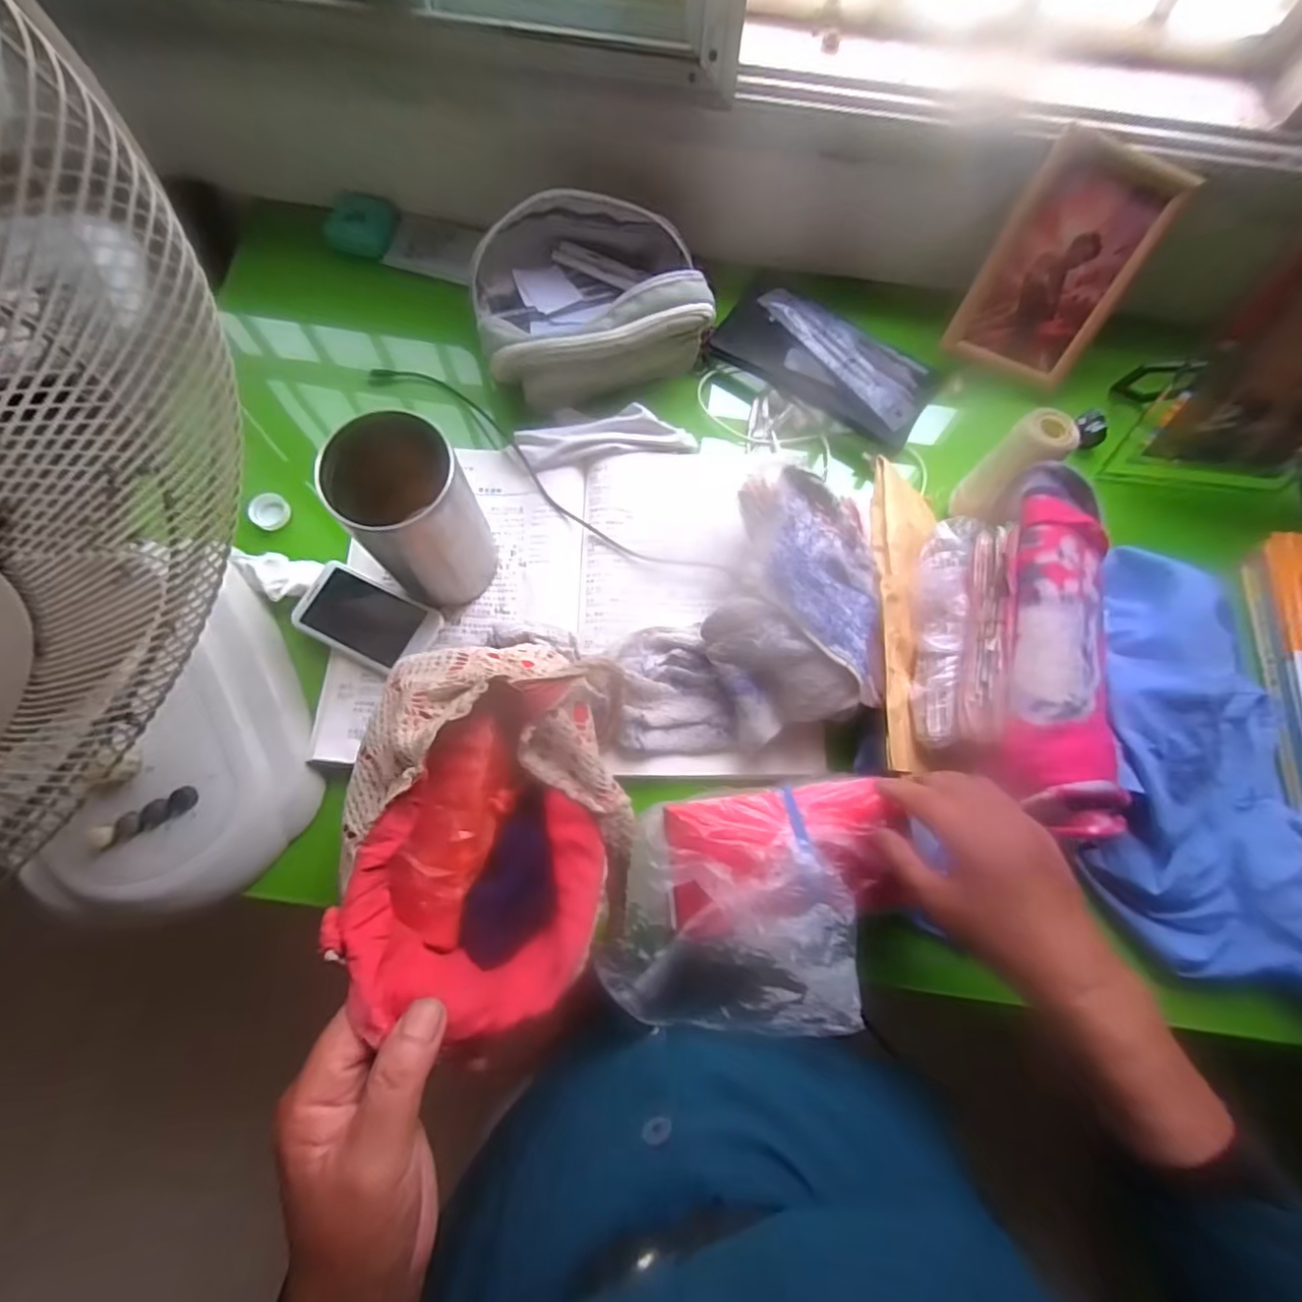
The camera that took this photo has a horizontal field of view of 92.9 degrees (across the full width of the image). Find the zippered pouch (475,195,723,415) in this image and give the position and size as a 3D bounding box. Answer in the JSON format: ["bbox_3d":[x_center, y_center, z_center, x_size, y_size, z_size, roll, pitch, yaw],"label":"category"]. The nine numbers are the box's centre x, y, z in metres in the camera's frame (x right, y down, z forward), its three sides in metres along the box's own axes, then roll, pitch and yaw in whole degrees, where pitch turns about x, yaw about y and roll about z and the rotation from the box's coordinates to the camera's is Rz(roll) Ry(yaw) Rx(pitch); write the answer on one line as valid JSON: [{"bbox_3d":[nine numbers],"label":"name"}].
[{"bbox_3d":[-0.058,-0.333,0.578,0.203,0.066,0.163,-16,76,-6],"label":"zippered pouch"}]

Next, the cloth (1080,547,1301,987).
[{"bbox_3d":[0.446,0.083,0.480,0.208,0.112,0.319,6,75,0],"label":"cloth"}]

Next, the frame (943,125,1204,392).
[{"bbox_3d":[0.386,-0.359,0.581,0.134,0.182,0.013,20,32,-5],"label":"frame"}]

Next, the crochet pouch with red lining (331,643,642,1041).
[{"bbox_3d":[-0.091,0.086,0.328,0.153,0.096,0.182,1,75,-1],"label":"crochet pouch with red lining"}]

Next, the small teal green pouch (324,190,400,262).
[{"bbox_3d":[-0.304,-0.448,0.644,0.061,0.031,0.066,10,75,1],"label":"small teal green pouch"}]

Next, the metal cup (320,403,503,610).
[{"bbox_3d":[-0.173,-0.099,0.467,0.084,0.148,0.082,0,75,-1],"label":"metal cup"}]

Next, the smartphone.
[{"bbox_3d":[-0.235,-0.026,0.514,0.116,0.014,0.066,27,76,6],"label":"smartphone"}]

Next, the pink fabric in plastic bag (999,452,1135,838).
[{"bbox_3d":[0.298,-0.008,0.447,0.081,0.060,0.269,12,75,2],"label":"pink fabric in plastic bag"}]

